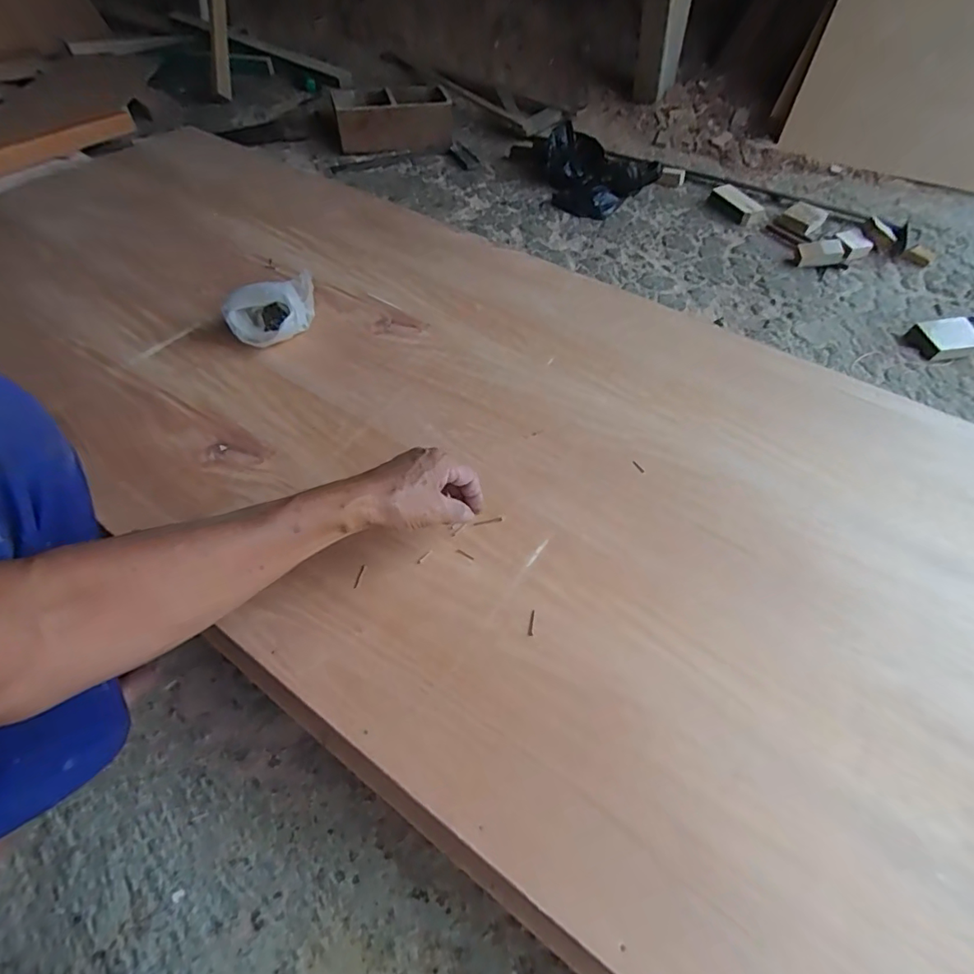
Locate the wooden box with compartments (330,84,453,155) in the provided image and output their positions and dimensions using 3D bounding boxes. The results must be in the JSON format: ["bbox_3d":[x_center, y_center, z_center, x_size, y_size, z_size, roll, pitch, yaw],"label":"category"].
[{"bbox_3d":[-0.244,-0.983,1.336,0.299,0.105,0.157,-5,55,-4],"label":"wooden box with compartments"}]

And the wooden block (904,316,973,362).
[{"bbox_3d":[0.831,-0.269,0.907,0.104,0.031,0.080,-8,56,-6],"label":"wooden block"}]

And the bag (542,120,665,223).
[{"bbox_3d":[0.239,-0.765,1.207,0.212,0.081,0.276,-38,63,-23],"label":"bag"}]

